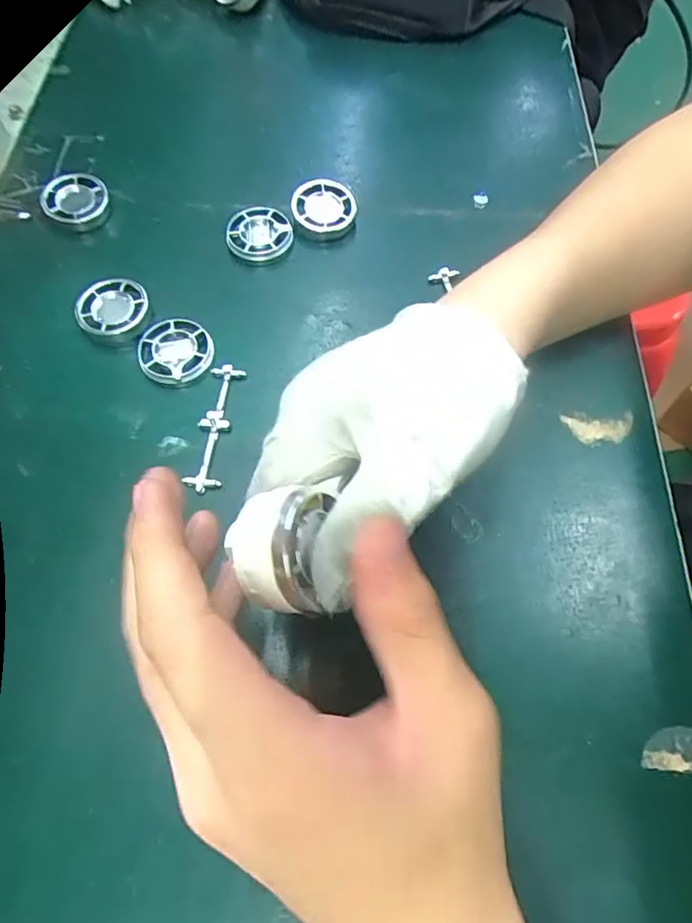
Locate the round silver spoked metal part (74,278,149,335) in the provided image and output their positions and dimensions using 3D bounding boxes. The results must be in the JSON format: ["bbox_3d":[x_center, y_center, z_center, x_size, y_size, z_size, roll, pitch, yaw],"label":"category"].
[{"bbox_3d":[-0.130,-0.084,0.315,0.038,0.014,0.032,-28,68,-13],"label":"round silver spoked metal part"}]

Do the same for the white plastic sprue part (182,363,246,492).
[{"bbox_3d":[-0.067,-0.018,0.286,0.017,0.006,0.070,6,65,3],"label":"white plastic sprue part"}]

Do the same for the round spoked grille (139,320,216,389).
[{"bbox_3d":[-0.091,-0.058,0.304,0.038,0.010,0.037,0,65,0],"label":"round spoked grille"}]

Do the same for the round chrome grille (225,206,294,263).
[{"bbox_3d":[-0.053,-0.137,0.342,0.039,0.012,0.038,0,65,0],"label":"round chrome grille"}]

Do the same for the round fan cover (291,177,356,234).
[{"bbox_3d":[-0.013,-0.157,0.349,0.038,0.015,0.038,0,65,0],"label":"round fan cover"}]

